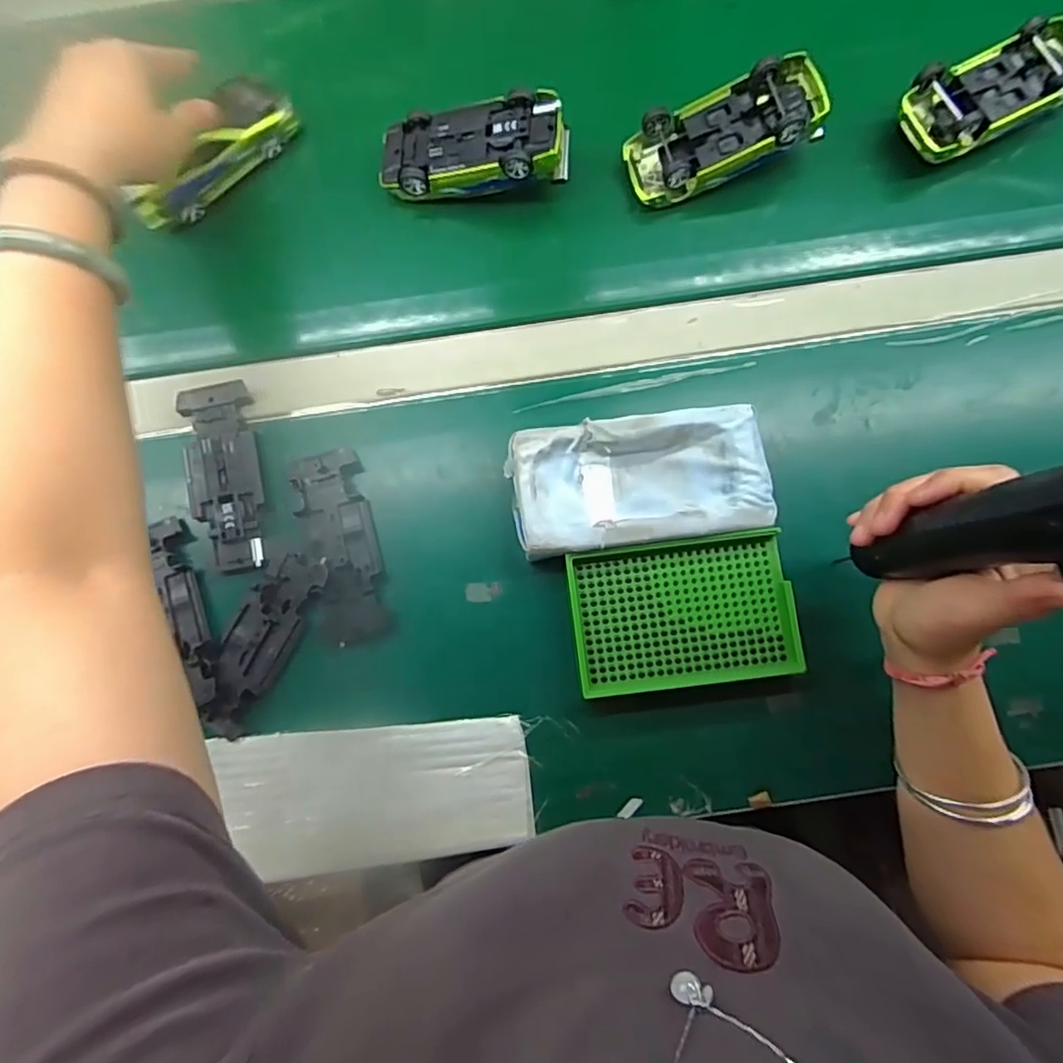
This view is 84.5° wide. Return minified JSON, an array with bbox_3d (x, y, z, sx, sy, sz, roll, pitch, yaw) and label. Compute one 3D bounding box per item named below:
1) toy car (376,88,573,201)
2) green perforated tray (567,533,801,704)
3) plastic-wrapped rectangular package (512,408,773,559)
[{"bbox_3d":[-0.041,-0.268,0.414,0.131,0.029,0.057,-1,82,12],"label":"toy car"},{"bbox_3d":[0.095,0.053,0.378,0.136,0.027,0.090,-7,82,-1],"label":"green perforated tray"},{"bbox_3d":[0.069,-0.031,0.383,0.159,0.033,0.080,-8,82,-1],"label":"plastic-wrapped rectangular package"}]

